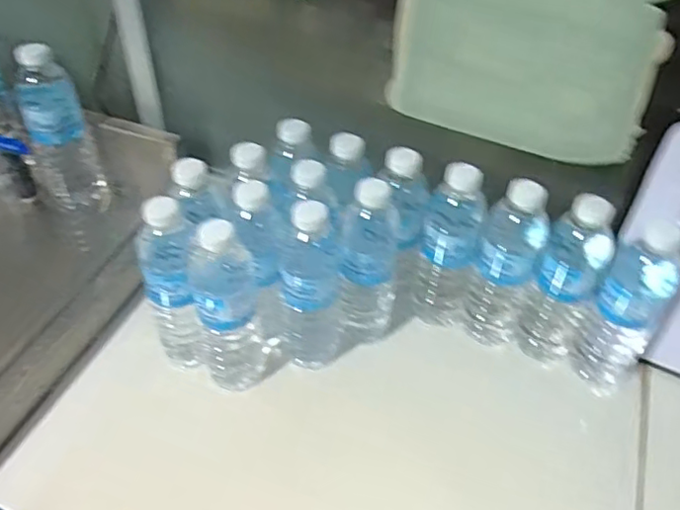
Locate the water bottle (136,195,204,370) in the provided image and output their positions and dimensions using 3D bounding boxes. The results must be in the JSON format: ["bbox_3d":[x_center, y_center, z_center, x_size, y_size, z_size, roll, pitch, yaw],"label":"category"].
[{"bbox_3d":[-0.164,0.037,0.613,0.057,0.198,0.057,2,44,-1],"label":"water bottle"}]

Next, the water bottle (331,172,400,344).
[{"bbox_3d":[0.028,0.010,0.654,0.062,0.207,0.066,6,44,3],"label":"water bottle"}]

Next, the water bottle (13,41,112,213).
[{"bbox_3d":[-0.345,-0.150,0.748,0.078,0.212,0.063,-20,49,-22],"label":"water bottle"}]

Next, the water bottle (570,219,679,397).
[{"bbox_3d":[0.292,0.053,0.621,0.063,0.207,0.061,28,49,23],"label":"water bottle"}]

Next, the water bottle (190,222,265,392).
[{"bbox_3d":[-0.112,0.044,0.608,0.062,0.206,0.077,-8,45,-11],"label":"water bottle"}]

